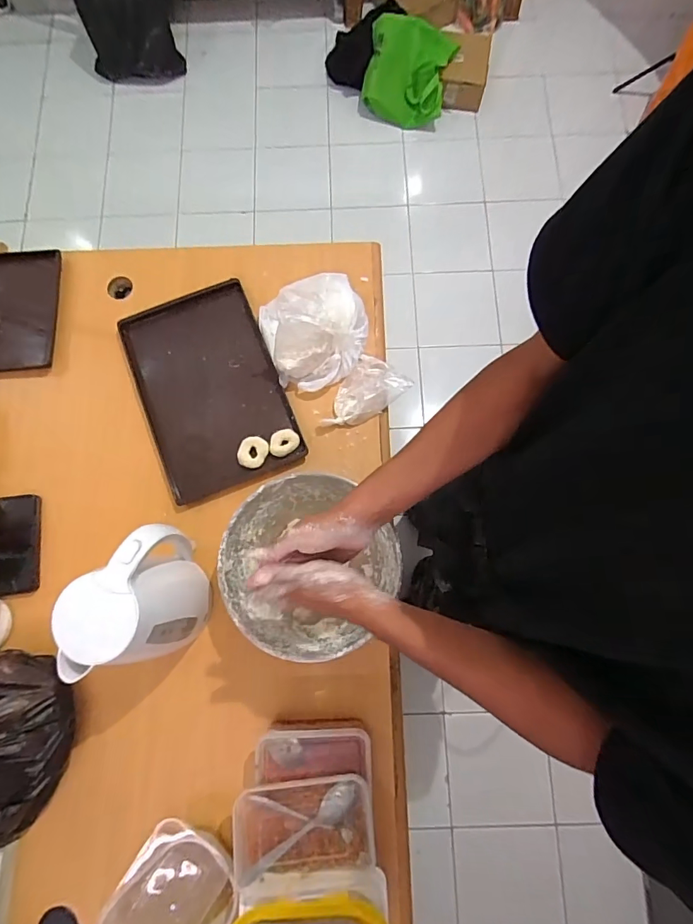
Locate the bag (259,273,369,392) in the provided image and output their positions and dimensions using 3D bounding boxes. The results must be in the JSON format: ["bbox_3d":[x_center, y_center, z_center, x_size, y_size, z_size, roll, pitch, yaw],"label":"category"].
[{"bbox_3d":[-0.055,-0.246,0.782,0.185,0.098,0.196,-21,78,-4],"label":"bag"}]

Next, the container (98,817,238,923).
[{"bbox_3d":[-0.240,0.613,0.620,0.151,0.059,0.179,31,79,7],"label":"container"}]

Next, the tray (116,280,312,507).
[{"bbox_3d":[-0.248,-0.137,0.815,0.240,0.022,0.363,-22,78,-4],"label":"tray"}]

